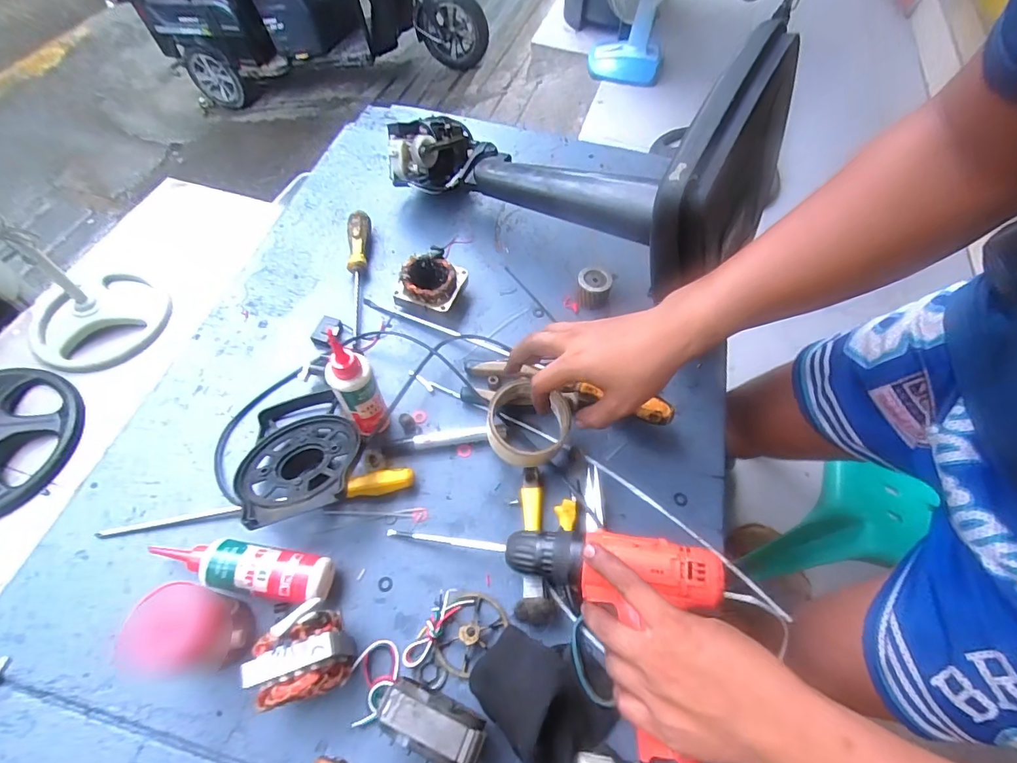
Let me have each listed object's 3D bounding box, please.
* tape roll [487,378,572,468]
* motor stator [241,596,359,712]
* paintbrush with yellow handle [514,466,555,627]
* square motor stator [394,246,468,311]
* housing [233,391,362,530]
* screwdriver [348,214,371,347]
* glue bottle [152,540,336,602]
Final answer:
[{"bbox_3d":[0.020,0.044,0.521,0.086,0.041,0.094,2,59,-3],"label":"tape roll"},{"bbox_3d":[-0.166,0.221,0.393,0.066,0.080,0.062,-15,61,-12],"label":"motor stator"},{"bbox_3d":[0.022,0.156,0.477,0.032,0.021,0.148,0,59,-4],"label":"paintbrush with yellow handle"},{"bbox_3d":[-0.095,-0.123,0.619,0.080,0.049,0.081,23,61,10],"label":"square motor stator"},{"bbox_3d":[-0.212,0.074,0.490,0.108,0.033,0.162,-15,36,-11],"label":"housing"},{"bbox_3d":[-0.194,-0.138,0.633,0.028,0.035,0.204,-6,60,-7],"label":"screwdriver"},{"bbox_3d":[-0.243,0.169,0.443,0.166,0.038,0.044,9,59,2],"label":"glue bottle"}]

